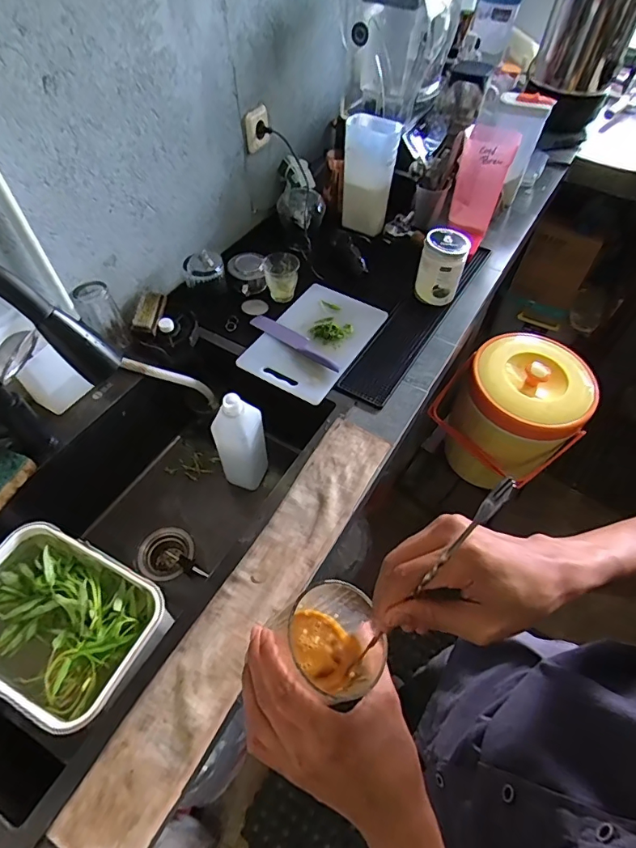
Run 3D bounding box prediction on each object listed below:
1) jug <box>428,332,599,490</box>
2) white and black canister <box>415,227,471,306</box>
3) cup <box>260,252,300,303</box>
[{"bbox_3d":[0.517,-0.029,1.210,0.321,0.327,0.308,-38,63,-25],"label":"jug"},{"bbox_3d":[0.264,-0.337,0.977,0.095,0.129,0.079,15,55,10],"label":"white and black canister"},{"bbox_3d":[-0.079,-0.321,0.997,0.079,0.079,0.070,-3,54,-4],"label":"cup"}]

